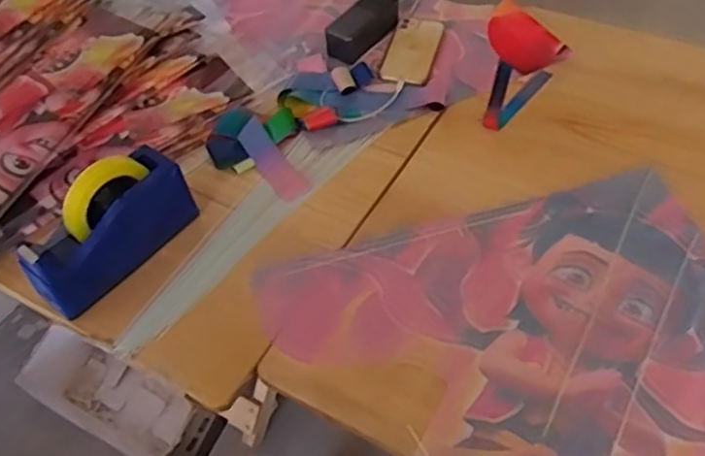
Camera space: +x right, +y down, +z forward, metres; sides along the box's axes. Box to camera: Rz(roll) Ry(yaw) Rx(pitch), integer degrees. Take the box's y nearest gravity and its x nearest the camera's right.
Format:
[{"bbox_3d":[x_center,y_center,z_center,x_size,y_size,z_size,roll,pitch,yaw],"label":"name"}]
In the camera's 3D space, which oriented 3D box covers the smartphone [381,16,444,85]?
[{"bbox_3d":[0.096,-0.280,1.059,0.074,0.015,0.157,11,54,13],"label":"smartphone"}]

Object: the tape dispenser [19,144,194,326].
[{"bbox_3d":[-0.289,-0.003,0.796,0.059,0.133,0.206,29,59,25],"label":"tape dispenser"}]

